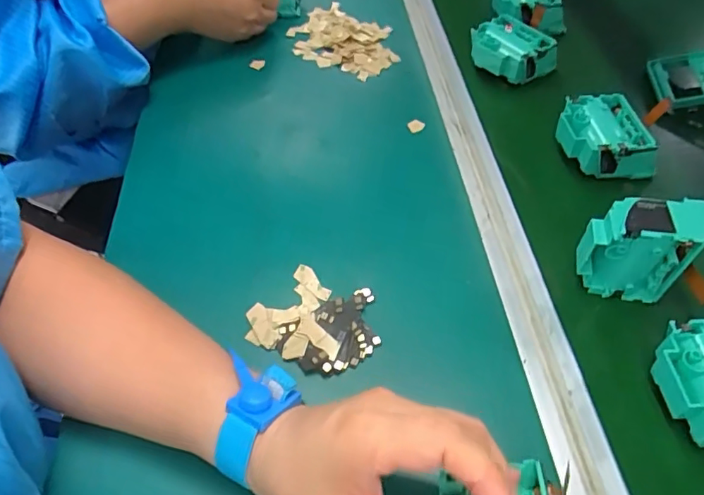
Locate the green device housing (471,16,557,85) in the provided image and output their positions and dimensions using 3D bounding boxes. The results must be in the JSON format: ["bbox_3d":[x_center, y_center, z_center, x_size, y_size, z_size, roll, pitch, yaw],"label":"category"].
[{"bbox_3d":[0.176,-0.215,0.576,0.061,0.046,0.077,-38,57,-25],"label":"green device housing"}]

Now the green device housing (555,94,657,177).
[{"bbox_3d":[0.229,-0.100,0.478,0.072,0.041,0.078,-7,50,-2],"label":"green device housing"}]

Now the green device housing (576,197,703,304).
[{"bbox_3d":[0.203,0.000,0.374,0.073,0.073,0.035,9,51,12],"label":"green device housing"}]

